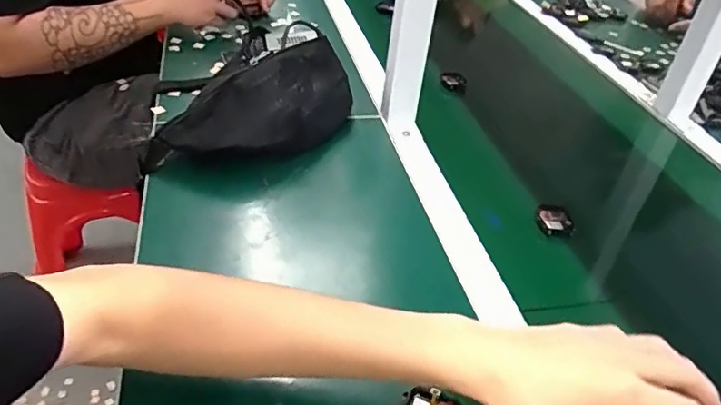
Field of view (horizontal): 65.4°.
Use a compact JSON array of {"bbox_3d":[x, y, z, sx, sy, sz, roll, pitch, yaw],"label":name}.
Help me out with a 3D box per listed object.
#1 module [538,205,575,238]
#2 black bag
[{"bbox_3d":[0.215,0.021,0.625,0.041,0.016,0.038,1,38,-8],"label":"module"},{"bbox_3d":[-0.113,-0.105,0.681,0.110,0.091,0.273,33,44,30],"label":"black bag"}]

